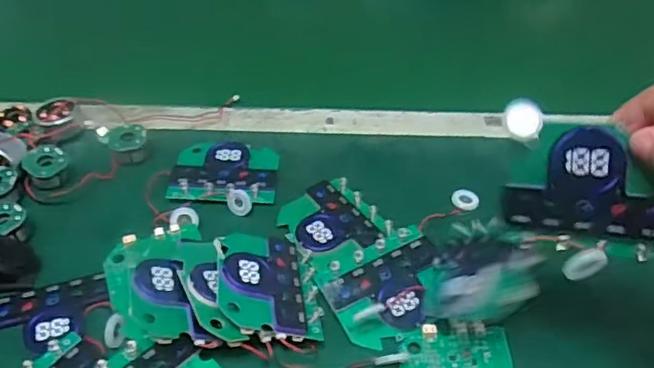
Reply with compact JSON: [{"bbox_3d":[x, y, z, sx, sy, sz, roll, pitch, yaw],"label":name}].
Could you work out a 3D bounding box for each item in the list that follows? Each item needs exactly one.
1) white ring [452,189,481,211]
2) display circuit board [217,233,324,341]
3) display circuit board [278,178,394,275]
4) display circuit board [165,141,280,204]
[{"bbox_3d":[0.107,0.011,0.467,0.020,0.004,0.018,4,45,3],"label":"white ring"},{"bbox_3d":[-0.038,0.062,0.393,0.064,0.008,0.083,10,36,-19],"label":"display circuit board"},{"bbox_3d":[0.002,0.028,0.447,0.068,0.009,0.072,-26,51,-25],"label":"display circuit board"},{"bbox_3d":[-0.081,-0.011,0.487,0.082,0.011,0.068,3,45,2],"label":"display circuit board"}]

